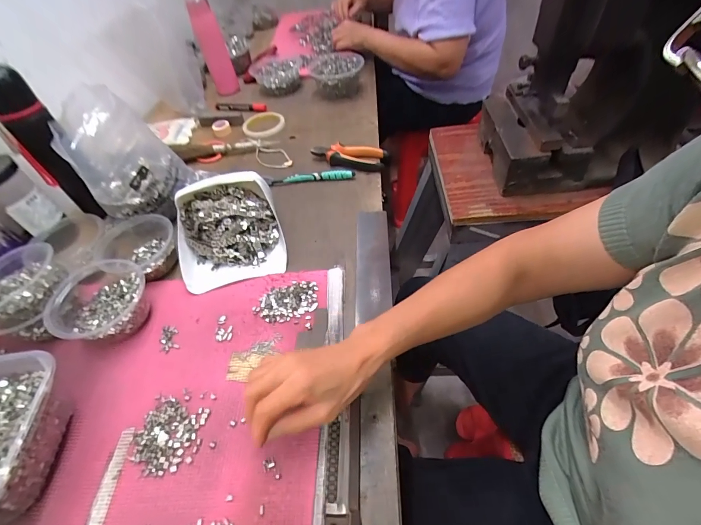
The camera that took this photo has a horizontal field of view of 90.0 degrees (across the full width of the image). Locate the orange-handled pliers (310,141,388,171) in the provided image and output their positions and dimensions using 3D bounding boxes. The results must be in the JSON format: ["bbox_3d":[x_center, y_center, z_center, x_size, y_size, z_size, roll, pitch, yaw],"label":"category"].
[{"bbox_3d":[-0.005,-0.208,0.688,0.146,0.032,0.054,11,52,18],"label":"orange-handled pliers"}]

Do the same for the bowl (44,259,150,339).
[{"bbox_3d":[-0.329,0.054,0.471,0.110,0.059,0.113,-5,49,5],"label":"bowl"}]

